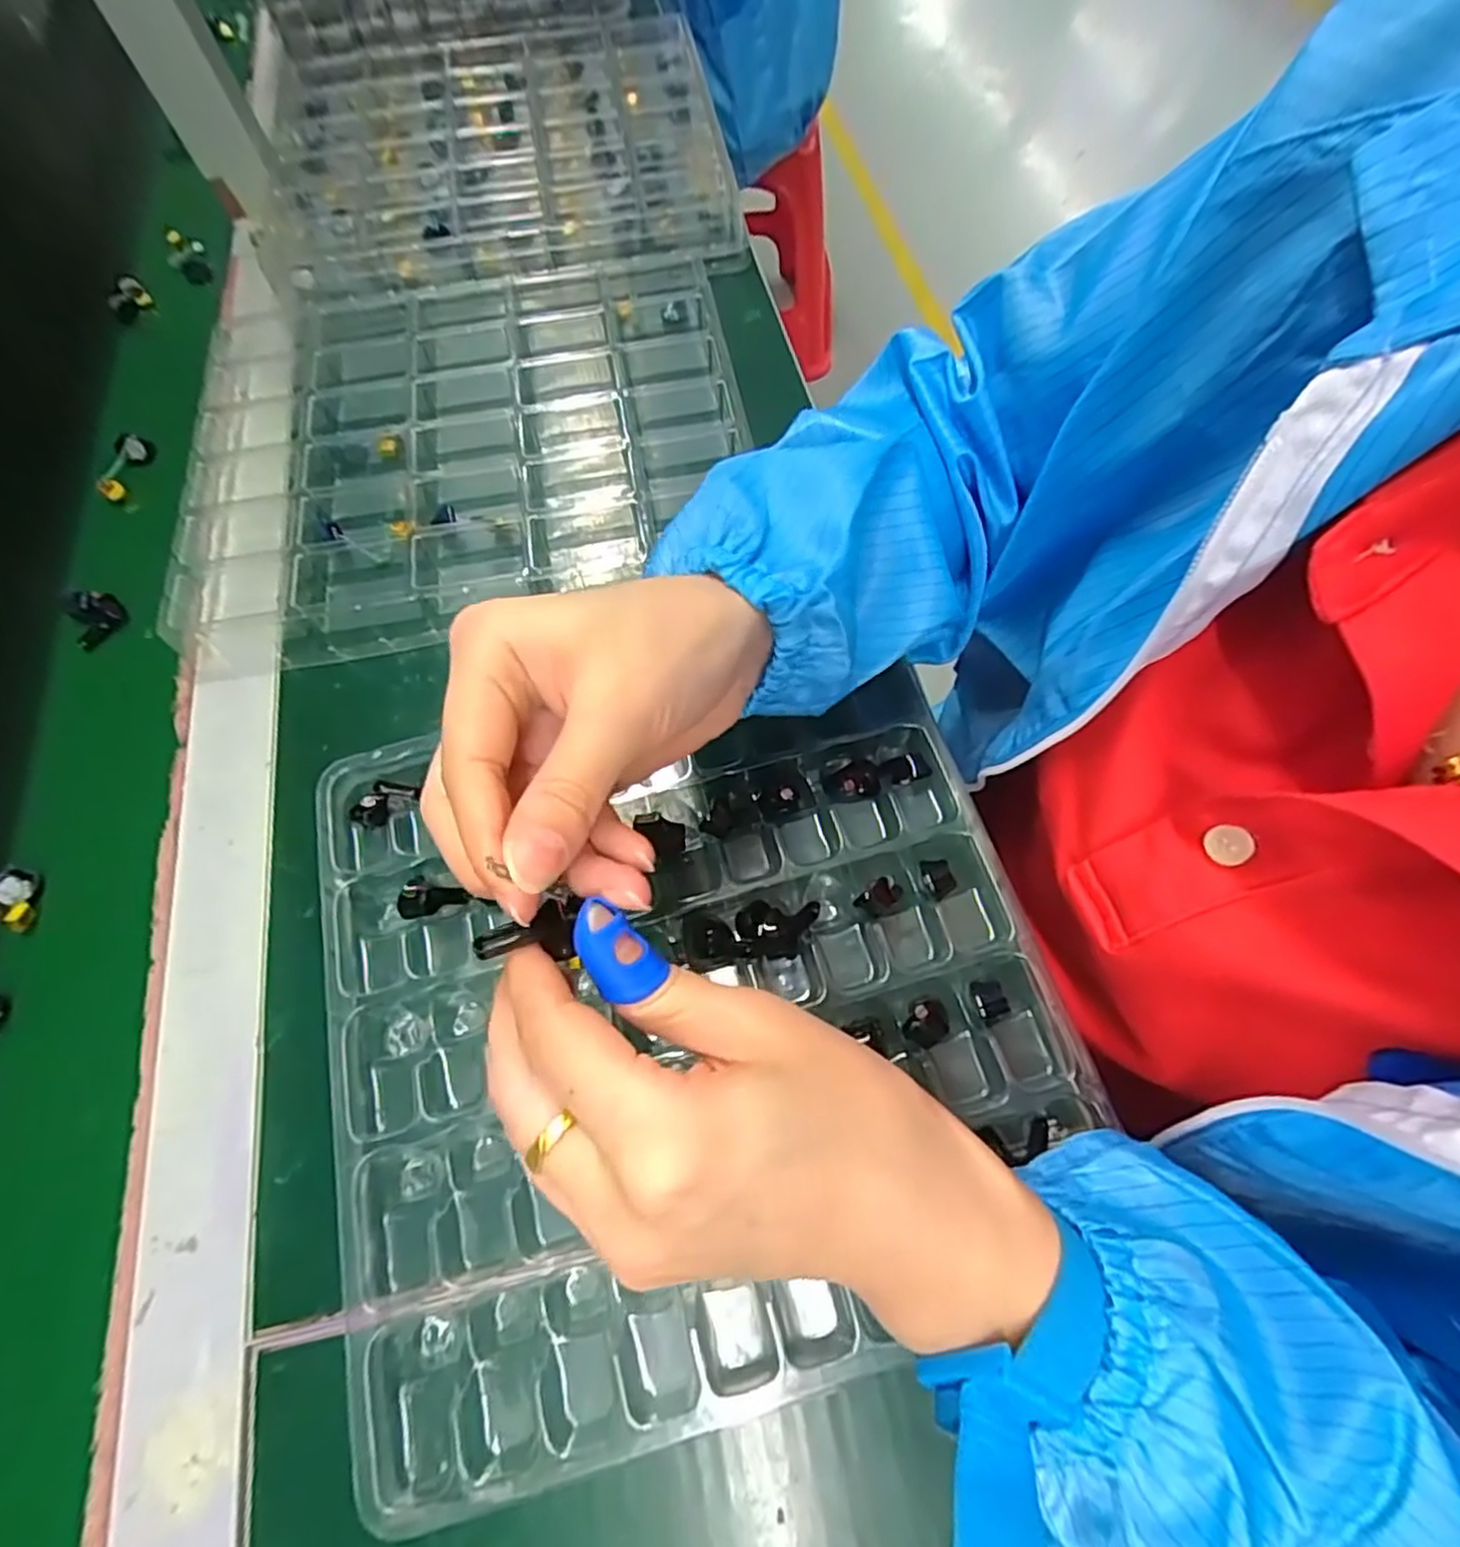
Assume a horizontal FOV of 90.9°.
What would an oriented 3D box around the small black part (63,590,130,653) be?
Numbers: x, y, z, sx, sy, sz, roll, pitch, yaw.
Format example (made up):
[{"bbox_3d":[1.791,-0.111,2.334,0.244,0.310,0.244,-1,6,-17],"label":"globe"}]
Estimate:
[{"bbox_3d":[-0.338,-0.083,0.376,0.027,0.015,0.029,30,74,10],"label":"small black part"}]

